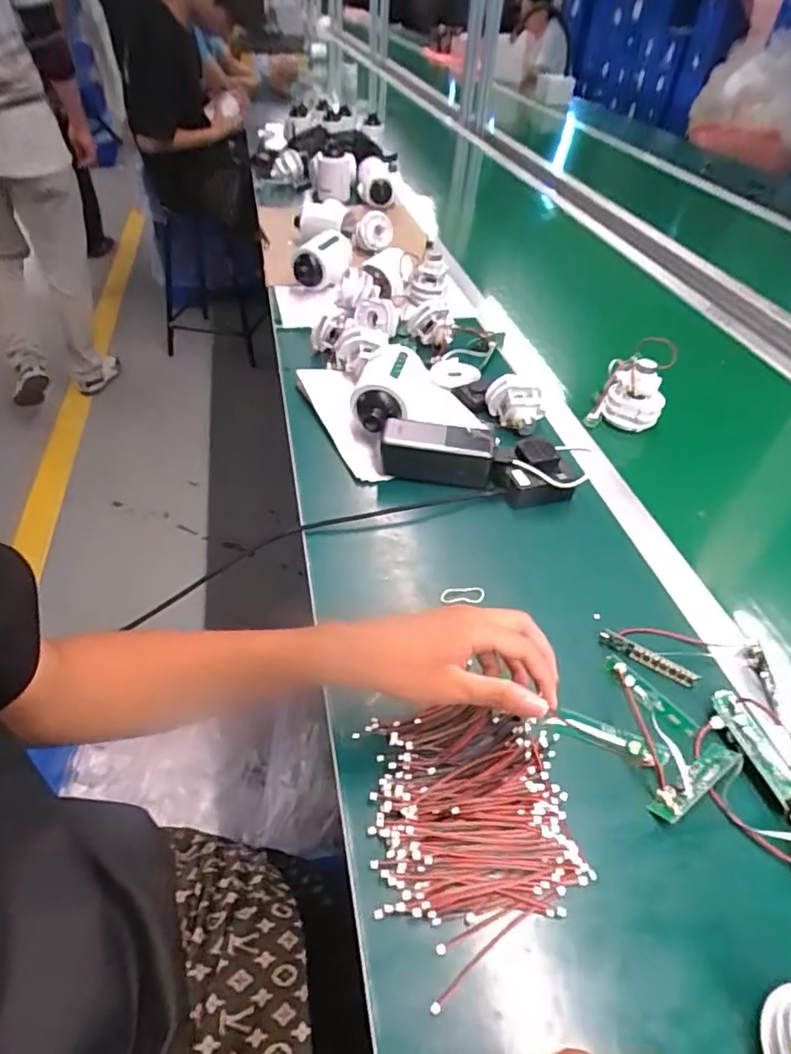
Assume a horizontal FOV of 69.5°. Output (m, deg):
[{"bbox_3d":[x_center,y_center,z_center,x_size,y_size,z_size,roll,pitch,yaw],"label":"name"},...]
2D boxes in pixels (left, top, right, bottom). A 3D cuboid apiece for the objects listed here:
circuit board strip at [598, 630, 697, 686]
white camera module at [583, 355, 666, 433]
[{"bbox_3d":[0.218,0.114,0.494,0.081,0.014,0.004,26,9,22],"label":"circuit board strip"},{"bbox_3d":[0.304,-0.169,0.737,0.082,0.085,0.054,18,47,15],"label":"white camera module"}]

